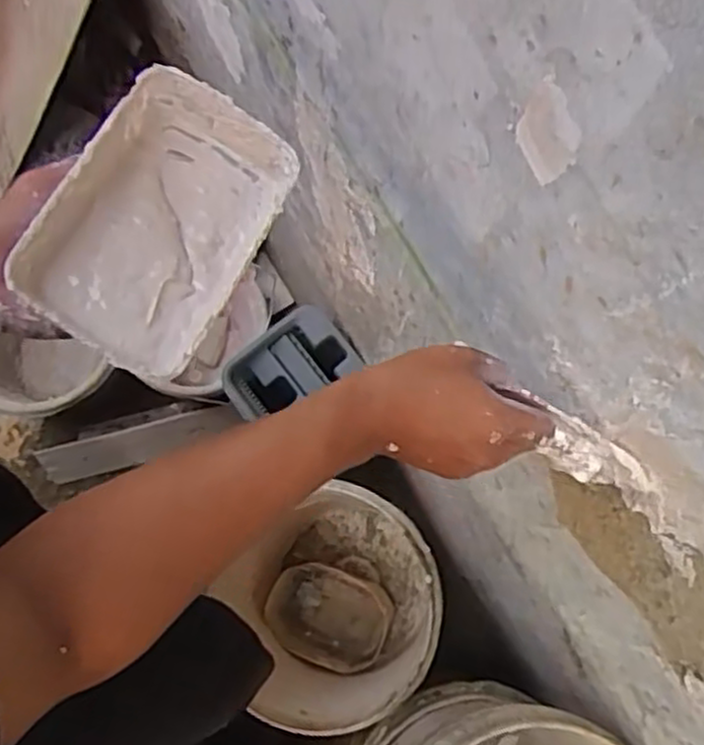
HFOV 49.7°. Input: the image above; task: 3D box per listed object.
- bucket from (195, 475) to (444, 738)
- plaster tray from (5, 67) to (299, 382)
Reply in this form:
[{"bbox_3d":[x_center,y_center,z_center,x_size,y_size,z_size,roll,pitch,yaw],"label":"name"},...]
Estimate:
[{"bbox_3d":[-0.017,0.335,1.141,0.279,0.368,0.288,0,75,-2],"label":"bucket"},{"bbox_3d":[-0.115,-0.089,0.464,0.108,0.058,0.169,29,76,6],"label":"plaster tray"}]

